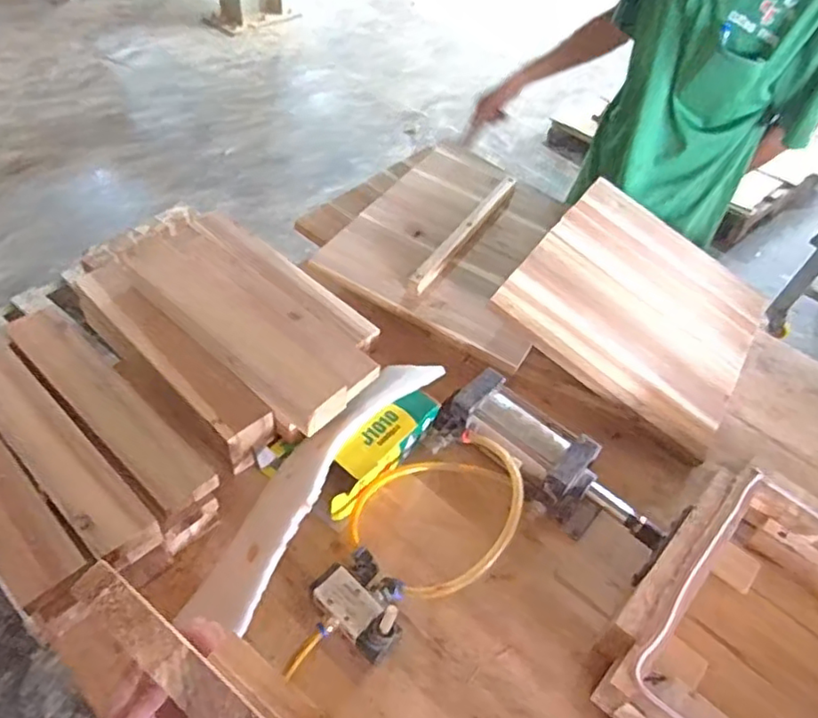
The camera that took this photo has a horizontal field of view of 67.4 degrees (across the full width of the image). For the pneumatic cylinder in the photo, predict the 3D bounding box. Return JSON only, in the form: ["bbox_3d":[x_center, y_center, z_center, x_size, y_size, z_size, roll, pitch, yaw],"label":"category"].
[{"bbox_3d":[0.167,0.137,0.740,0.298,0.083,0.106,35,54,22],"label":"pneumatic cylinder"}]

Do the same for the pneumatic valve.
[{"bbox_3d":[-0.048,0.246,0.625,0.090,0.070,0.104,-34,60,-30],"label":"pneumatic valve"}]

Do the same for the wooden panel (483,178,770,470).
[{"bbox_3d":[0.363,-0.091,0.949,0.352,0.025,0.424,39,54,5],"label":"wooden panel"}]

